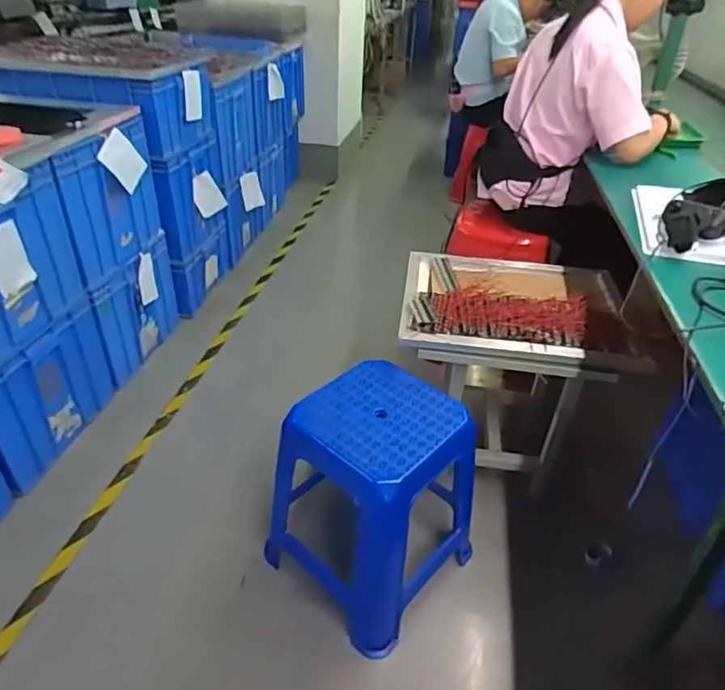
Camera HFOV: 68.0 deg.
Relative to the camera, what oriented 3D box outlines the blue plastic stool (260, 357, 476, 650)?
[{"bbox_3d":[0.037,0.310,1.109,0.322,0.424,0.362,30,44,32],"label":"blue plastic stool"}]

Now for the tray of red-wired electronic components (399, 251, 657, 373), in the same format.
[{"bbox_3d":[0.354,-0.110,1.267,0.514,0.078,0.446,6,36,6],"label":"tray of red-wired electronic components"}]

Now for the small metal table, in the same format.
[{"bbox_3d":[0.338,0.038,1.376,0.498,0.437,0.440,6,36,5],"label":"small metal table"}]

